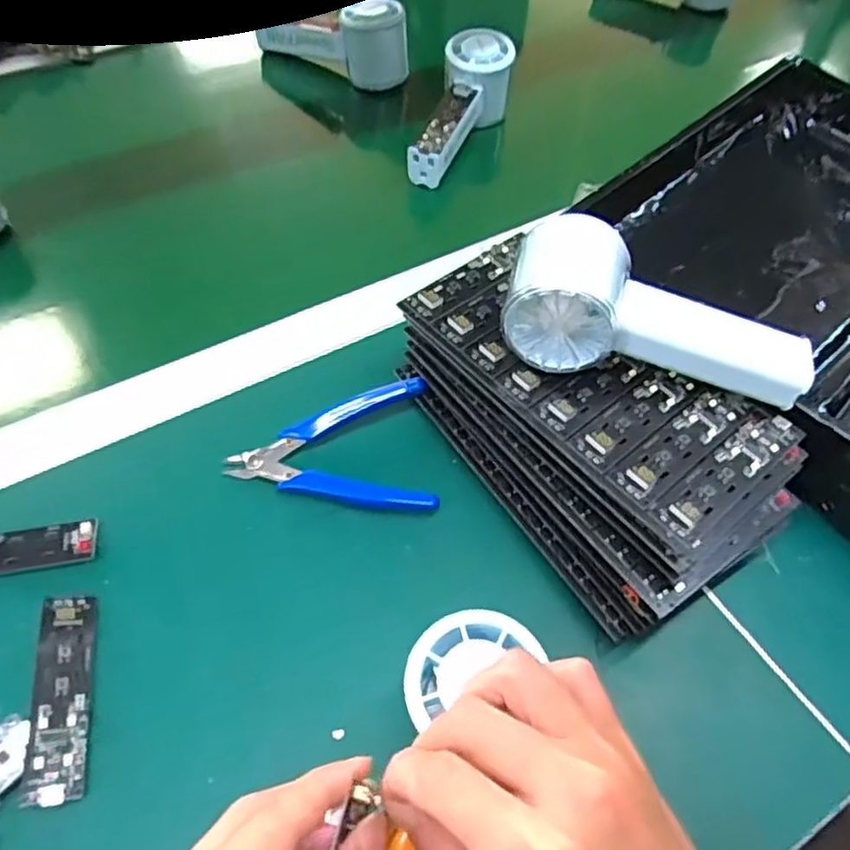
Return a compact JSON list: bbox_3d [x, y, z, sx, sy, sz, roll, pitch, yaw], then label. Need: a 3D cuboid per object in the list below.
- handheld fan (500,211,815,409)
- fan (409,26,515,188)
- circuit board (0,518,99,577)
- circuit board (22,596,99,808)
[{"bbox_3d":[0.114,-0.054,0.336,0.152,0.051,0.057,16,55,9],"label":"handheld fan"},{"bbox_3d":[0.027,-0.261,0.583,0.049,0.055,0.151,21,70,12],"label":"fan"},{"bbox_3d":[-0.215,0.066,0.353,0.091,0.008,0.024,-7,55,-7],"label":"circuit board"},{"bbox_3d":[-0.163,0.121,0.312,0.024,0.004,0.090,4,51,-24],"label":"circuit board"}]

